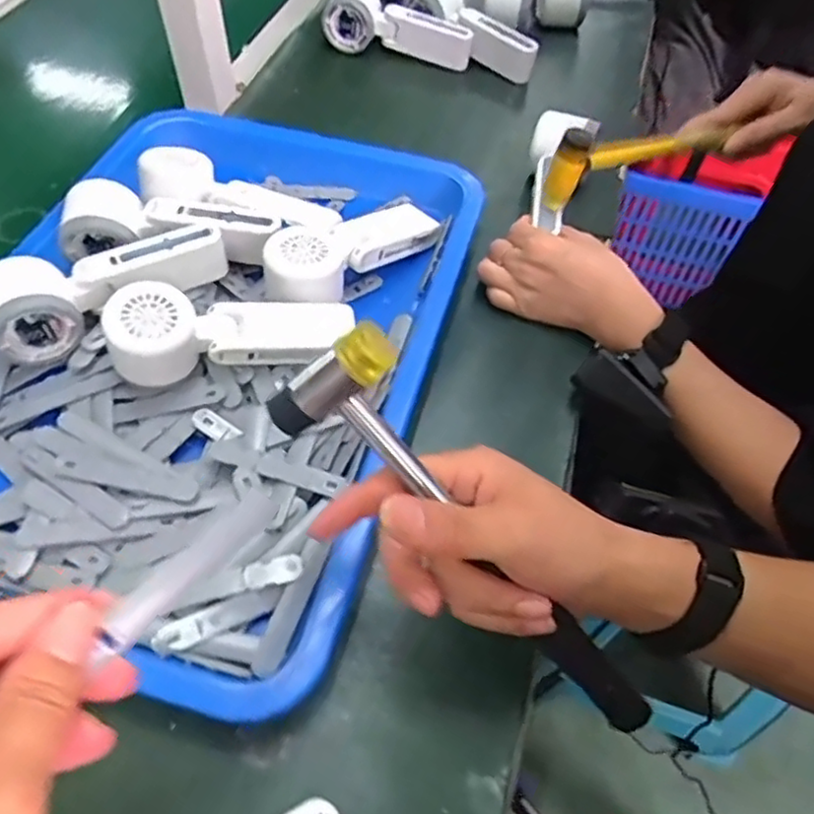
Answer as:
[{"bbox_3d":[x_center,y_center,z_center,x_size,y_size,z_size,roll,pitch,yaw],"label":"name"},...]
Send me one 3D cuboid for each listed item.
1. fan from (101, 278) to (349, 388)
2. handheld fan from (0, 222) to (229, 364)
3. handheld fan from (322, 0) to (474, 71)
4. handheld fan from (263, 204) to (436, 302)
[{"bbox_3d":[-0.119,-0.048,0.464,0.162,0.054,0.045,-3,53,-21],"label":"fan"},{"bbox_3d":[-0.210,-0.089,0.478,0.166,0.045,0.053,-24,58,-17],"label":"handheld fan"},{"bbox_3d":[-0.010,-0.415,0.746,0.167,0.063,0.044,17,56,10],"label":"handheld fan"},{"bbox_3d":[-0.042,-0.122,0.523,0.053,0.042,0.174,37,46,22],"label":"handheld fan"}]

